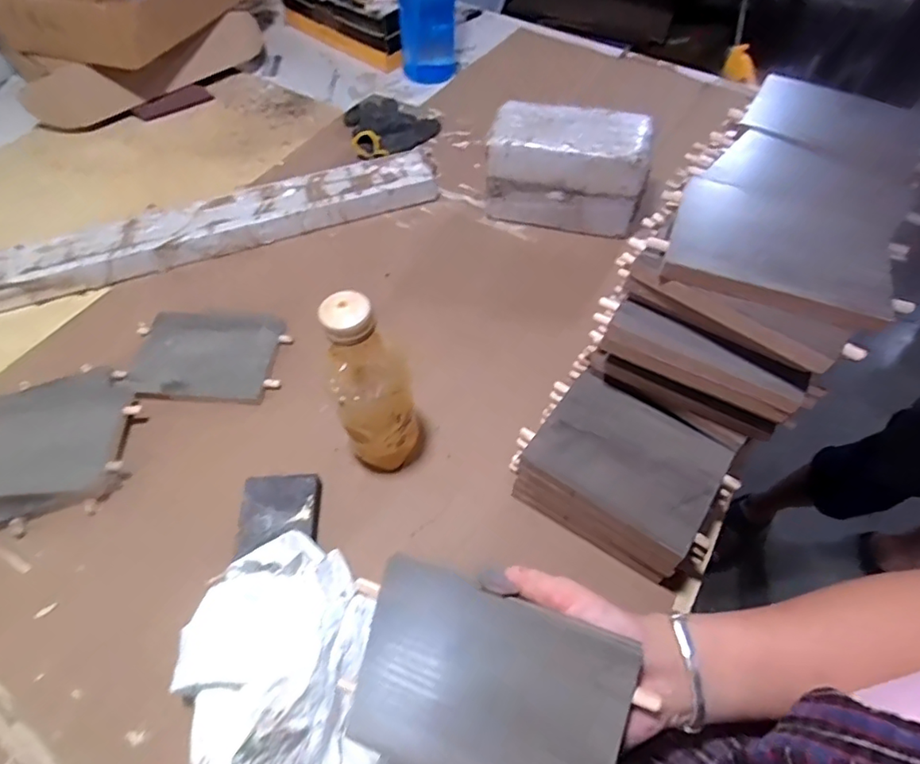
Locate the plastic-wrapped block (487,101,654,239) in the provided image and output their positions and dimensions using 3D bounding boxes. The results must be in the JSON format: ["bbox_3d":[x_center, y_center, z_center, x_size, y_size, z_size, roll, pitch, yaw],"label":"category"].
[{"bbox_3d":[0.141,-0.291,0.723,0.205,0.119,0.103,8,57,5],"label":"plastic-wrapped block"}]

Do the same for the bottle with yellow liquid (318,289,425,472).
[{"bbox_3d":[-0.073,0.011,0.480,0.068,0.219,0.068,11,57,7],"label":"bottle with yellow liquid"}]

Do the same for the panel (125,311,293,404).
[{"bbox_3d":[-0.288,-0.031,0.609,0.165,0.013,0.112,1,57,1],"label":"panel"}]

